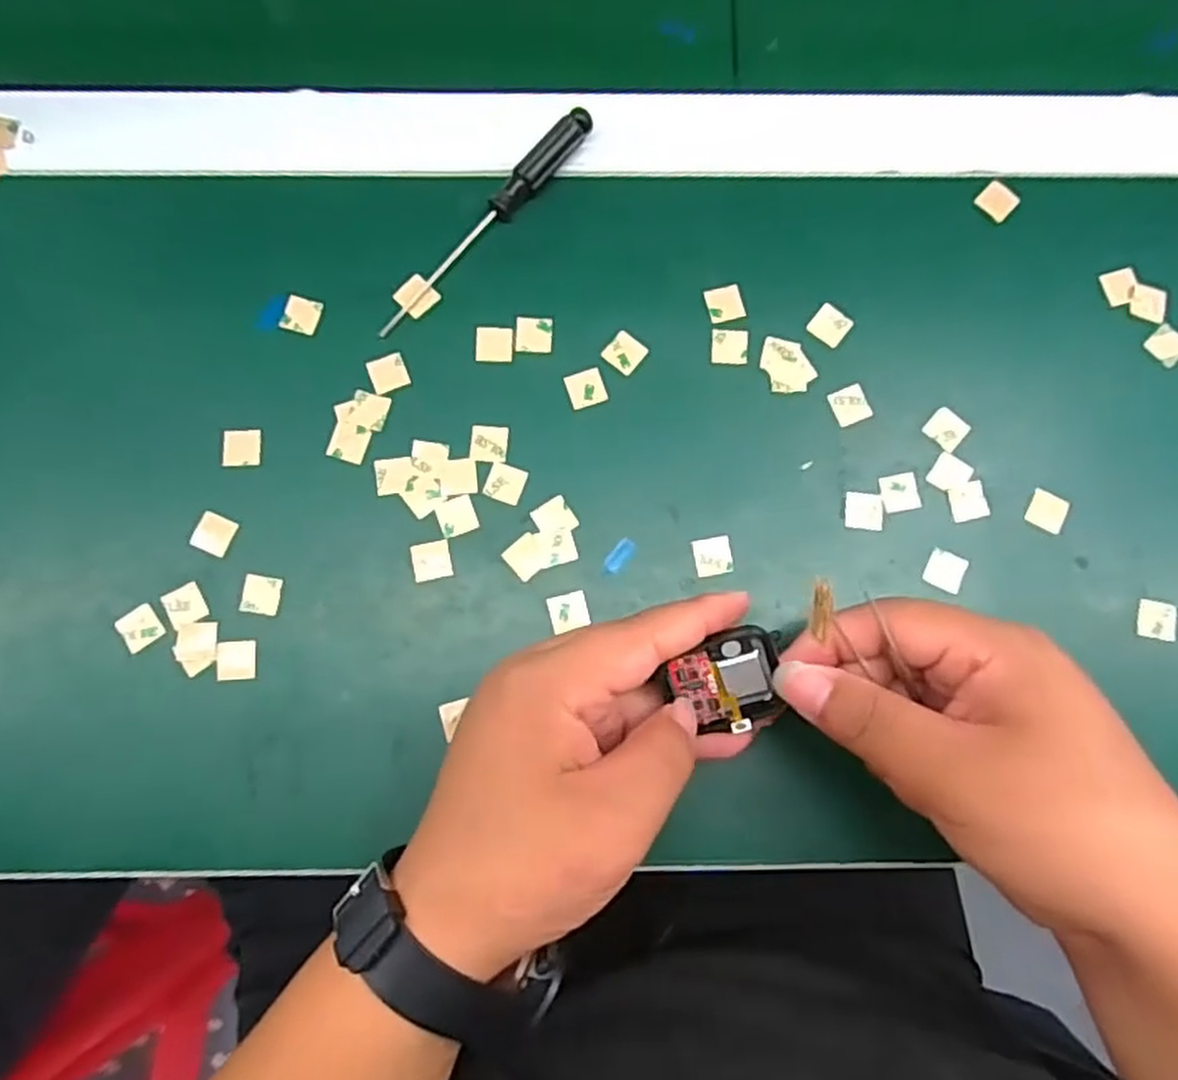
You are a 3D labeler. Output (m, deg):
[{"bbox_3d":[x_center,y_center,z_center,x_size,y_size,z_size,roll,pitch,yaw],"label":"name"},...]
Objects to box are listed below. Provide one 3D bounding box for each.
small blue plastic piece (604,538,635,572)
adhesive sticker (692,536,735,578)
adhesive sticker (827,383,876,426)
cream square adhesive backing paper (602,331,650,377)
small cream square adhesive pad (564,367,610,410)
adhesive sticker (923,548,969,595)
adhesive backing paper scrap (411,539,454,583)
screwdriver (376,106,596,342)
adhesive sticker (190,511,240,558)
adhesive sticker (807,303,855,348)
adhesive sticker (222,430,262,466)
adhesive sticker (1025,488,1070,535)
[{"bbox_3d":[0.013,0.006,0.324,0.008,0.004,0.016,40,82,6],"label":"small blue plastic piece"},{"bbox_3d":[0.052,0.007,0.325,0.016,0.004,0.016,-8,78,-2],"label":"adhesive sticker"},{"bbox_3d":[0.113,-0.058,0.337,0.016,0.004,0.016,-23,85,-4],"label":"adhesive sticker"},{"bbox_3d":[0.016,-0.082,0.339,0.016,0.004,0.016,37,80,6],"label":"cream square adhesive backing paper"},{"bbox_3d":[-0.001,-0.066,0.335,0.016,0.004,0.015,-19,81,-4],"label":"small cream square adhesive pad"},{"bbox_3d":[0.149,0.013,0.324,0.016,0.004,0.016,27,81,4],"label":"adhesive sticker"},{"bbox_3d":[-0.065,0.009,0.323,0.016,0.004,0.016,-11,81,-8],"label":"adhesive backing paper scrap"},{"bbox_3d":[-0.044,-0.138,0.340,0.012,0.014,0.130,40,82,6],"label":"screwdriver"},{"bbox_3d":[-0.156,-0.003,0.323,0.015,0.004,0.015,22,80,3],"label":"adhesive sticker"},{"bbox_3d":[0.106,-0.094,0.342,0.016,0.004,0.016,38,88,4],"label":"adhesive sticker"},{"bbox_3d":[-0.147,-0.039,0.329,0.016,0.004,0.016,-2,80,-1],"label":"adhesive sticker"},{"bbox_3d":[0.194,-0.012,0.328,0.016,0.004,0.016,28,81,4],"label":"adhesive sticker"}]

